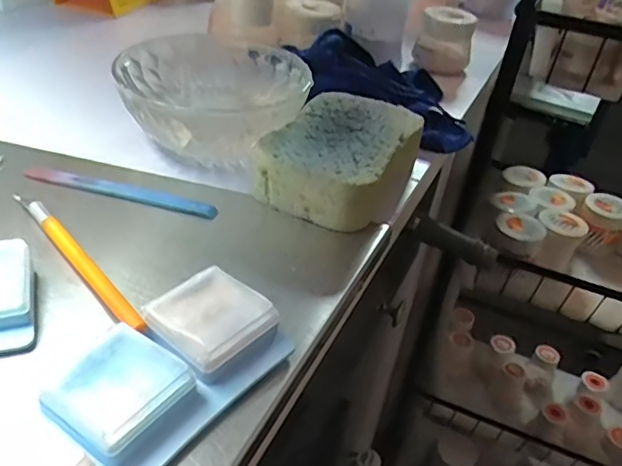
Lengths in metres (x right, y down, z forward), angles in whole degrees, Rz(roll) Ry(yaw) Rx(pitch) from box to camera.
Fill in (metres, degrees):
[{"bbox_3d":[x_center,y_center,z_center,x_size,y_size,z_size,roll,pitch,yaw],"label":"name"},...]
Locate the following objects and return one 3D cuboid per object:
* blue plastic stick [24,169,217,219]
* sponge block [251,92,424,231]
[{"bbox_3d":[-0.108,-0.024,0.326,0.112,0.009,0.009,12,37,6],"label":"blue plastic stick"},{"bbox_3d":[0.022,-0.048,0.360,0.078,0.033,0.113,21,39,17],"label":"sponge block"}]

